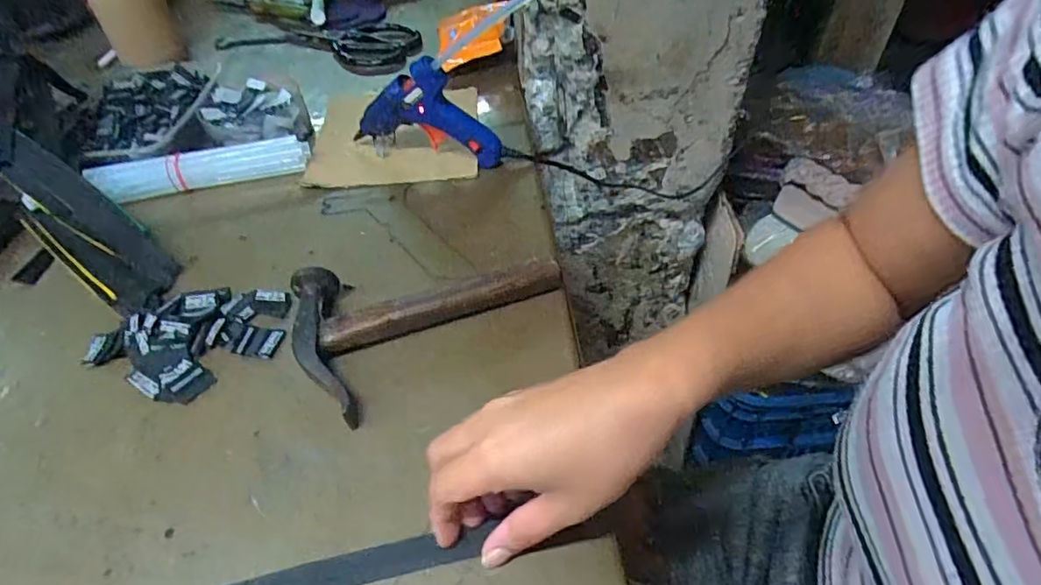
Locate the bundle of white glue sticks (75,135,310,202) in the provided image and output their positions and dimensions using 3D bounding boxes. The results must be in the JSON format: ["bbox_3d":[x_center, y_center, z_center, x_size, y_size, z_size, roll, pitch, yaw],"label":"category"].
[{"bbox_3d":[-0.288,-0.113,0.517,0.180,0.027,0.036,-13,48,-9],"label":"bundle of white glue sticks"}]

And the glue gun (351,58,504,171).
[{"bbox_3d":[-0.087,-0.159,0.498,0.136,0.089,0.032,3,48,6],"label":"glue gun"}]

